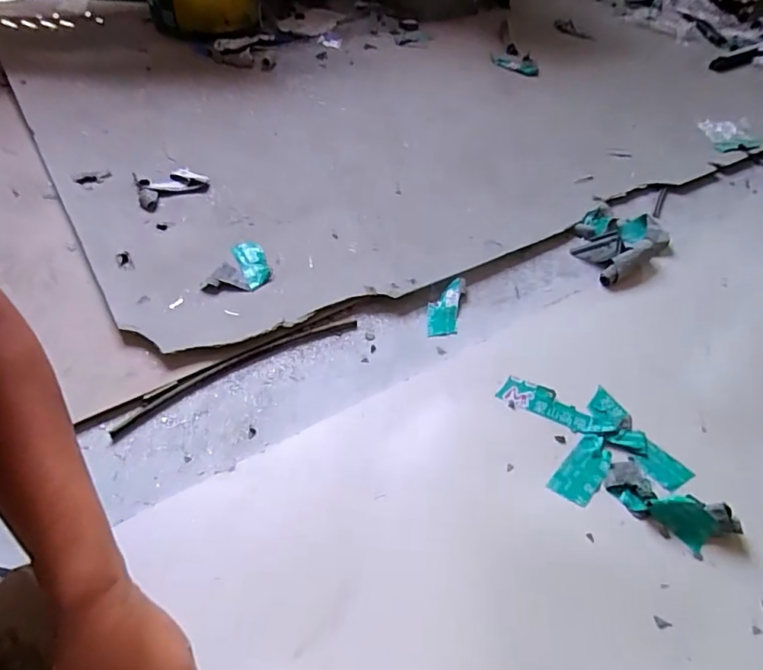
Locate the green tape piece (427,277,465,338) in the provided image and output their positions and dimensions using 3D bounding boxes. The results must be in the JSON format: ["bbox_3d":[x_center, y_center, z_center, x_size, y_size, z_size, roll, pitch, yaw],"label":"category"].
[{"bbox_3d":[0.087,-0.039,0.708,0.041,0.004,0.109,14,55,3],"label":"green tape piece"}]

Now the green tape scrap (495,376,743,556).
[{"bbox_3d":[0.243,0.125,0.561,0.137,0.027,0.246,-23,54,-23],"label":"green tape scrap"}]

